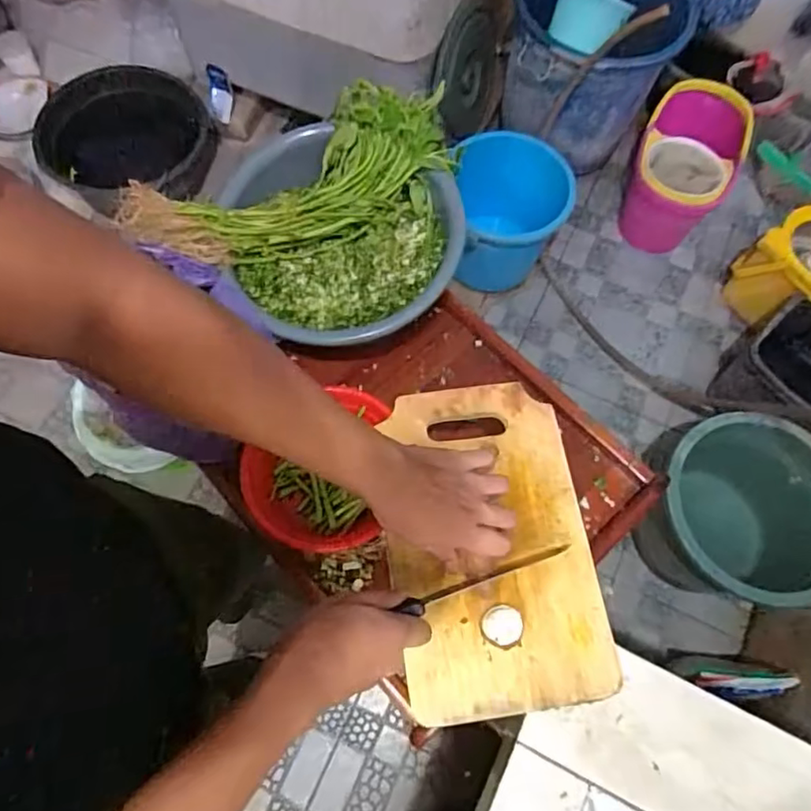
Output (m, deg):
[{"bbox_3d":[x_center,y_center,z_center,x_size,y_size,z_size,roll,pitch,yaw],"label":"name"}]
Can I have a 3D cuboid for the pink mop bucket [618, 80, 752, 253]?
[{"bbox_3d":[0.719,-0.611,1.566,0.248,0.235,0.404,28,71,10],"label":"pink mop bucket"}]

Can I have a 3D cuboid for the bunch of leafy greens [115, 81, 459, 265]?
[{"bbox_3d":[-0.142,-0.280,0.759,0.397,0.115,0.136,-21,70,-9],"label":"bunch of leafy greens"}]

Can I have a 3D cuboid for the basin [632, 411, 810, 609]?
[{"bbox_3d":[0.652,0.214,1.199,0.327,0.295,0.331,0,69,-1],"label":"basin"}]

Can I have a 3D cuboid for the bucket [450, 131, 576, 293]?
[{"bbox_3d":[0.232,-0.428,1.435,0.247,0.322,0.252,0,69,-1],"label":"bucket"}]

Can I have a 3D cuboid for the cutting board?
[{"bbox_3d":[0.076,0.119,0.549,0.179,0.025,0.292,-7,69,-4],"label":"cutting board"}]

